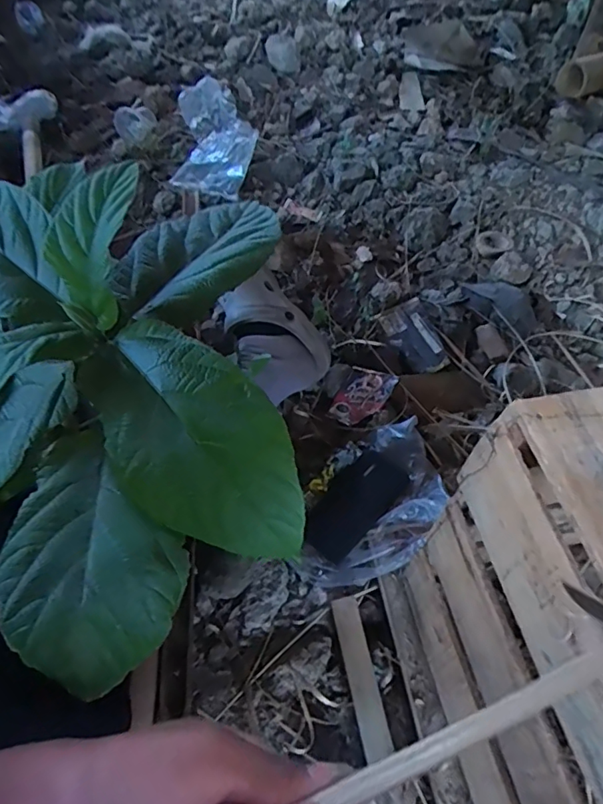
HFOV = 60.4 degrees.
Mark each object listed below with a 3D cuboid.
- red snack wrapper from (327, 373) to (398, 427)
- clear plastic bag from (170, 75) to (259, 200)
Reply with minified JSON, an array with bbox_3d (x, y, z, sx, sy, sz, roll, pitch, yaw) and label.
[{"bbox_3d":[0.095,-0.008,0.817,0.078,0.011,0.102,25,74,34],"label":"red snack wrapper"},{"bbox_3d":[-0.179,-0.580,1.098,0.163,0.089,0.373,2,56,-2],"label":"clear plastic bag"}]

